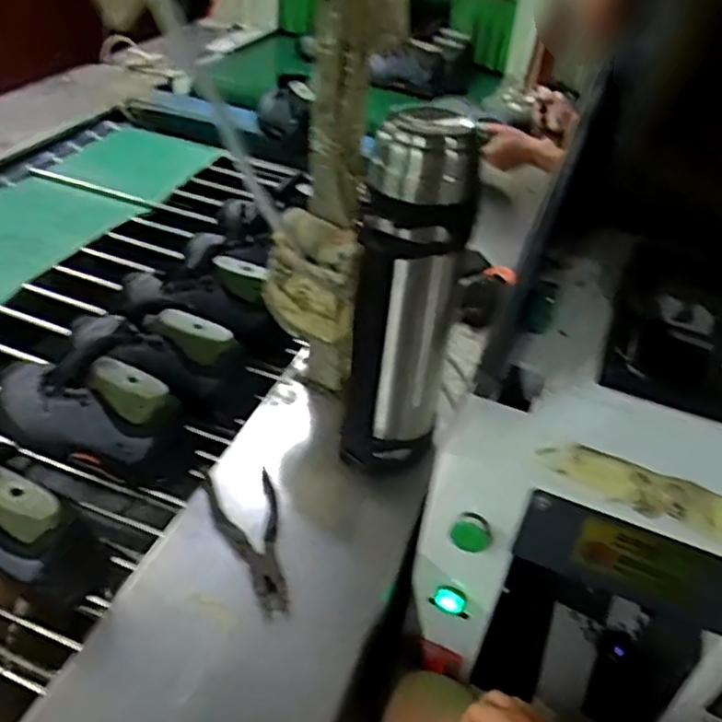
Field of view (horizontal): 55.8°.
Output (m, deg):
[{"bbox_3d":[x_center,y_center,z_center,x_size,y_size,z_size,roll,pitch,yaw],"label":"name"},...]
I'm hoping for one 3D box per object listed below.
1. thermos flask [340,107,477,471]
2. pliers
[{"bbox_3d":[0.048,-0.047,0.724,0.089,0.401,0.117,26,45,21],"label":"thermos flask"},{"bbox_3d":[-0.118,0.189,0.728,0.076,0.022,0.176,-8,43,-16],"label":"pliers"}]

